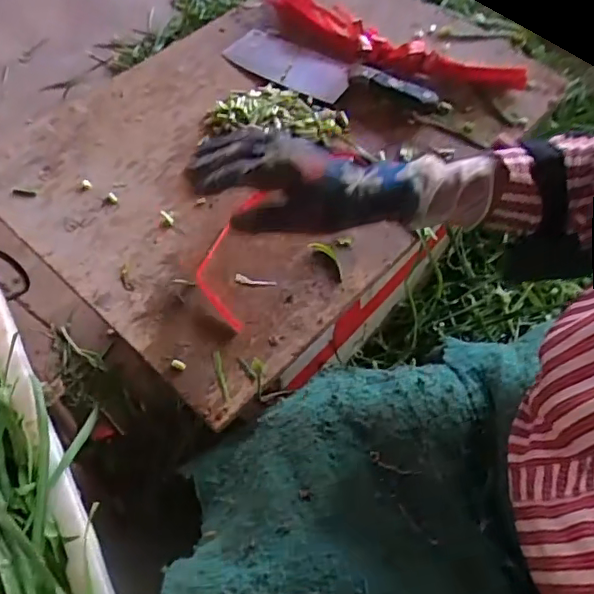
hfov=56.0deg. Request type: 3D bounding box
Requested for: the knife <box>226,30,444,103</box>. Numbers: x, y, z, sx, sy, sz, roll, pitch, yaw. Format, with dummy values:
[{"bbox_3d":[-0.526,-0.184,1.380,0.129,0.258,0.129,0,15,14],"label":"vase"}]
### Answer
[{"bbox_3d":[0.025,-0.278,0.700,0.274,0.027,0.077,30,67,24],"label":"knife"}]

